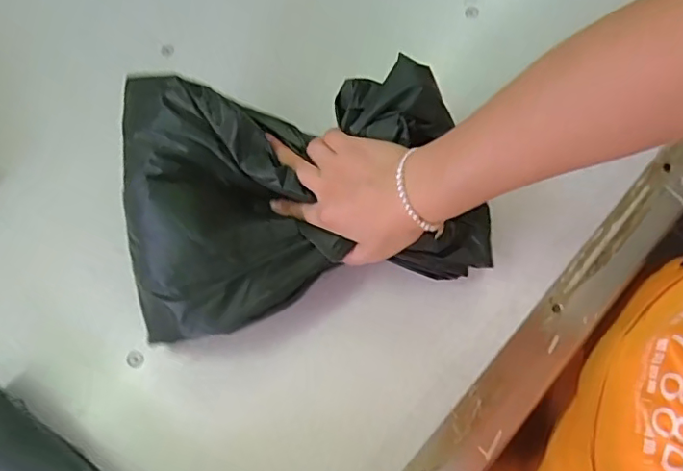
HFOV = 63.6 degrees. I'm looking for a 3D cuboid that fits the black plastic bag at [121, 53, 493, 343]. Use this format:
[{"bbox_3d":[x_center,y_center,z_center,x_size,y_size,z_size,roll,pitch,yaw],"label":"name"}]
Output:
[{"bbox_3d":[-0.031,-0.036,0.452,0.283,0.074,0.212,-3,73,0],"label":"black plastic bag"}]

